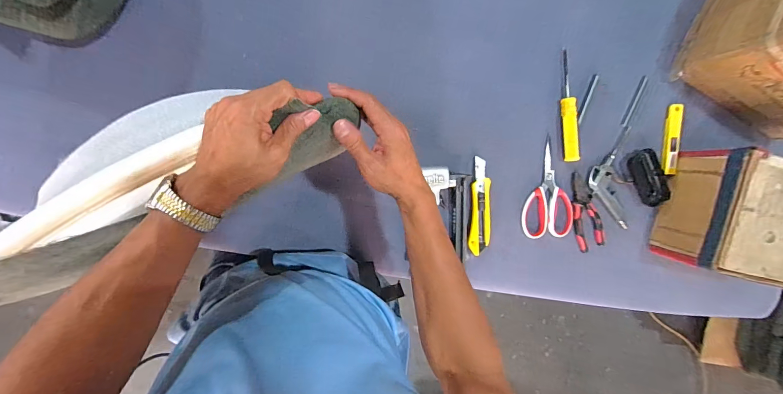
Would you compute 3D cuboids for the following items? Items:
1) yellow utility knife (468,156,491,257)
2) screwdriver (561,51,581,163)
[{"bbox_3d":[0.163,0.017,0.620,0.036,0.024,0.171,1,96,-10],"label":"yellow utility knife"},{"bbox_3d":[0.322,-0.164,0.610,0.024,0.030,0.197,-7,97,-9],"label":"screwdriver"}]

